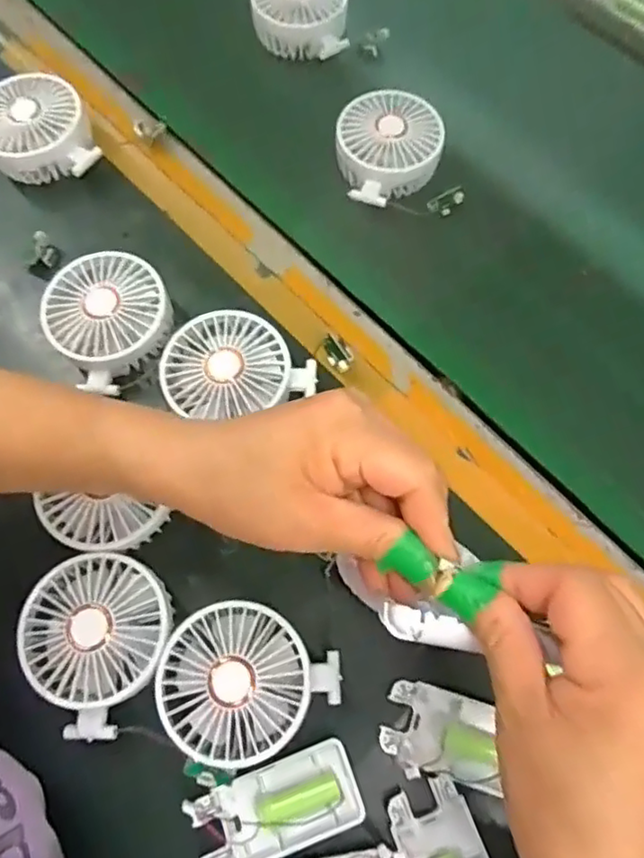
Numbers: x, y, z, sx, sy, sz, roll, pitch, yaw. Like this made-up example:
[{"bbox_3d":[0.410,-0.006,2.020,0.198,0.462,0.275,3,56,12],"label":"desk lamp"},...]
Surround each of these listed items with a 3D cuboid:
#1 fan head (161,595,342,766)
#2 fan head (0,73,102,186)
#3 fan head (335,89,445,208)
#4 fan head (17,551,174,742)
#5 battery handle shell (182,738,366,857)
[{"bbox_3d":[-0.047,0.147,0.364,0.093,0.030,0.086,-36,74,-12],"label":"fan head"},{"bbox_3d":[-0.241,-0.250,0.518,0.089,0.037,0.091,0,70,0],"label":"fan head"},{"bbox_3d":[0.056,-0.241,0.524,0.084,0.036,0.091,0,70,0],"label":"fan head"},{"bbox_3d":[-0.139,0.126,0.376,0.088,0.027,0.094,0,70,0],"label":"fan head"},{"bbox_3d":[-0.026,0.223,0.361,0.095,0.013,0.046,-21,72,-7],"label":"battery handle shell"}]

